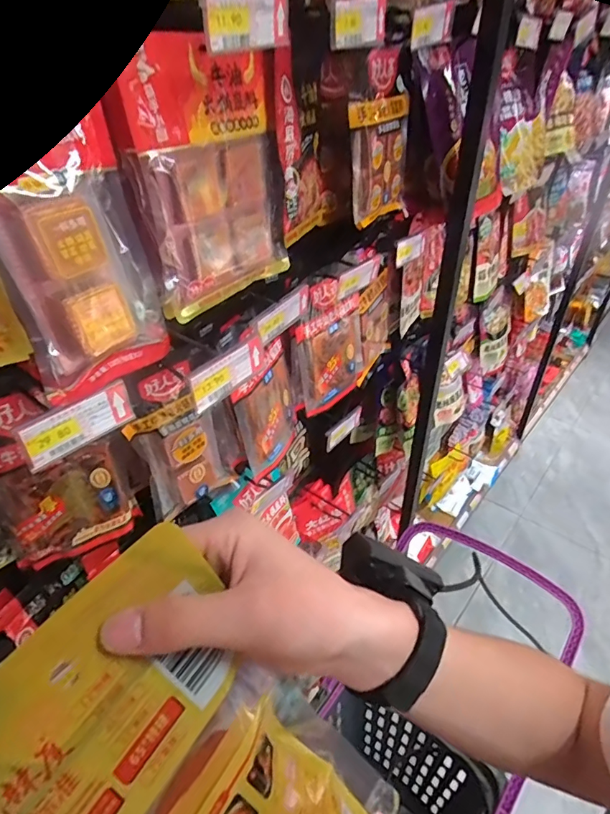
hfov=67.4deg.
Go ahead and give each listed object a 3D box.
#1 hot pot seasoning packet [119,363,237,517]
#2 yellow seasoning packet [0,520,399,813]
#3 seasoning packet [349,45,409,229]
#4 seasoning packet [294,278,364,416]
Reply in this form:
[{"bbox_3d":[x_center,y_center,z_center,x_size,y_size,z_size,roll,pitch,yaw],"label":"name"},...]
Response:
[{"bbox_3d":[-0.159,0.046,0.597,0.115,0.212,0.029,-26,43,-28],"label":"hot pot seasoning packet"},{"bbox_3d":[-0.046,0.173,0.201,0.127,0.208,0.033,-46,13,-35],"label":"yellow seasoning packet"},{"bbox_3d":[0.115,-0.402,0.699,0.027,0.226,0.156,21,46,30],"label":"seasoning packet"},{"bbox_3d":[0.048,-0.112,0.782,0.020,0.206,0.168,17,40,39],"label":"seasoning packet"}]

